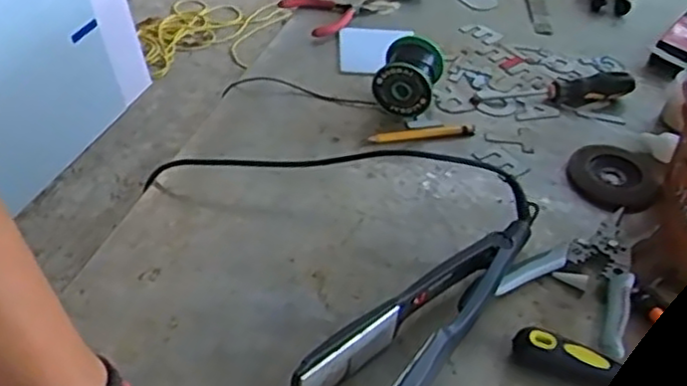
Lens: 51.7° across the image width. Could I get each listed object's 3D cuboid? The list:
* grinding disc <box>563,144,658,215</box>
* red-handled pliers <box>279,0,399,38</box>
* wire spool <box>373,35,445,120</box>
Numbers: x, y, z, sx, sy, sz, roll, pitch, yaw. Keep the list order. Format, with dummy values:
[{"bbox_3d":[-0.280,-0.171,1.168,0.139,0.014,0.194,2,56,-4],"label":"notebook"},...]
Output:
[{"bbox_3d":[0.292,-0.020,0.775,0.089,0.014,0.105,3,42,-5],"label":"grinding disc"},{"bbox_3d":[0.003,-0.263,0.997,0.162,0.020,0.103,-18,48,-25],"label":"red-handled pliers"},{"bbox_3d":[0.077,-0.136,0.832,0.069,0.064,0.080,17,43,10],"label":"wire spool"}]

